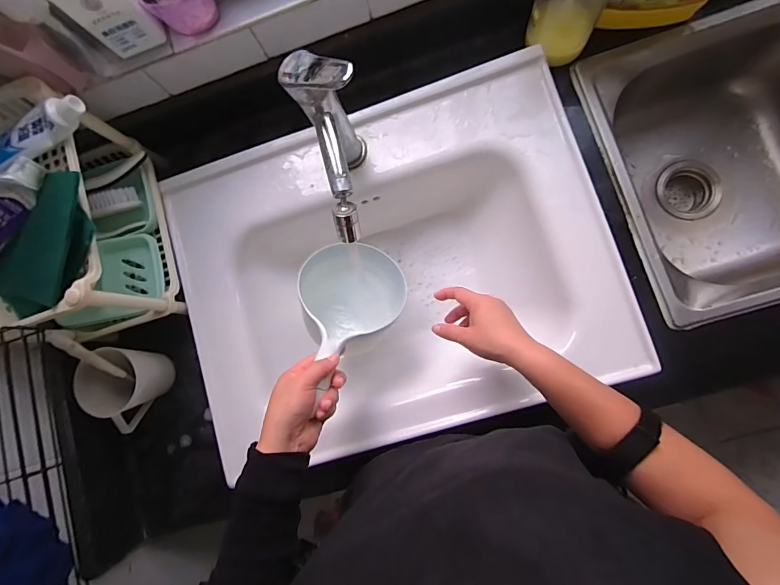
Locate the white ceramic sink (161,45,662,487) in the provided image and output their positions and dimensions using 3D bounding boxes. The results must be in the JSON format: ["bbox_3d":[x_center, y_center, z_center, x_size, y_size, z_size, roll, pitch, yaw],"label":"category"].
[{"bbox_3d":[0.006,-0.031,0.626,0.586,0.157,0.454,-18,83,6],"label":"white ceramic sink"}]

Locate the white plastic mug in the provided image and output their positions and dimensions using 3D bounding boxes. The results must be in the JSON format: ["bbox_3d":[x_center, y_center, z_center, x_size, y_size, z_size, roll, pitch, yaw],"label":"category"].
[{"bbox_3d":[-0.360,0.126,0.564,0.075,0.094,0.105,-35,81,4],"label":"white plastic mug"}]

